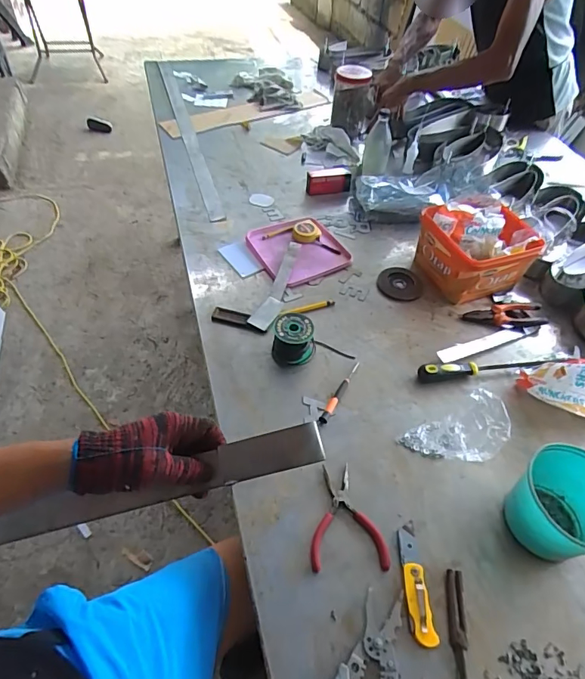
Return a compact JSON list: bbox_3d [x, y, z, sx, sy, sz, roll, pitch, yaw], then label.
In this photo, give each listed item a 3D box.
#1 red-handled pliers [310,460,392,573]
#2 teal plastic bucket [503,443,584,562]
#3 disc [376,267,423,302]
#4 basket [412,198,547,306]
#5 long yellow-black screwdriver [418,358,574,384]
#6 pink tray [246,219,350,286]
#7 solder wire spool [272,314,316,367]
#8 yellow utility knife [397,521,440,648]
[{"bbox_3d":[0.075,0.245,0.630,0.101,0.006,0.140,1,50,-3],"label":"red-handled pliers"},{"bbox_3d":[0.365,0.226,0.618,0.138,0.102,0.122,-17,53,-17],"label":"teal plastic bucket"},{"bbox_3d":[0.227,-0.119,0.957,0.092,0.006,0.096,2,50,-2],"label":"disc"},{"bbox_3d":[0.374,-0.192,0.938,0.183,0.128,0.181,-15,53,-16],"label":"basket"},{"bbox_3d":[0.366,0.050,0.810,0.290,0.028,0.028,-4,50,-7],"label":"long yellow-black screwdriver"},{"bbox_3d":[0.010,-0.199,0.990,0.186,0.021,0.191,-27,57,-24],"label":"pink tray"},{"bbox_3d":[0.004,0.000,0.797,0.076,0.068,0.066,-1,50,-4],"label":"solder wire spool"},{"bbox_3d":[0.156,0.309,0.581,0.029,0.013,0.141,0,50,-4],"label":"yellow utility knife"}]

